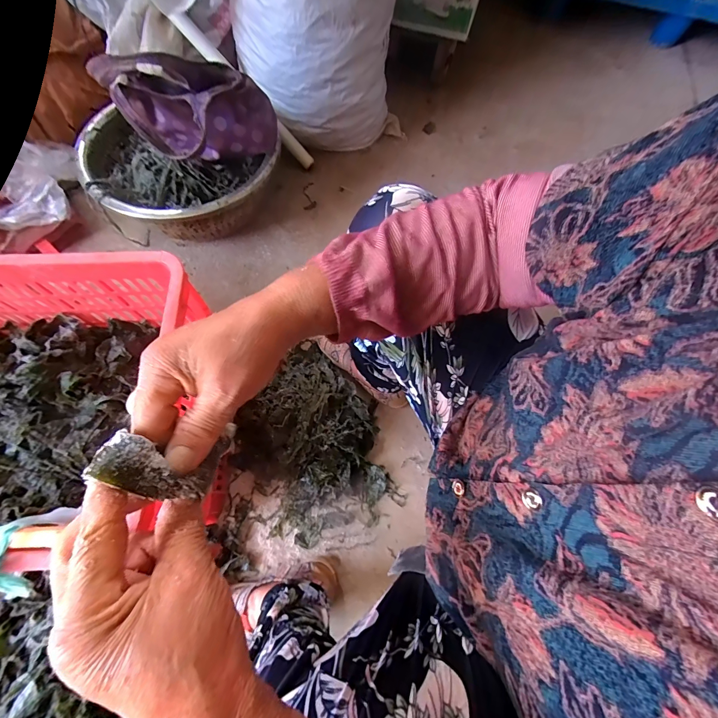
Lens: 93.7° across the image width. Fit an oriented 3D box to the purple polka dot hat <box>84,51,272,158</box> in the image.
[{"bbox_3d":[-0.286,-0.447,0.612,0.249,0.190,0.128,-10,70,-8],"label":"purple polka dot hat"}]

